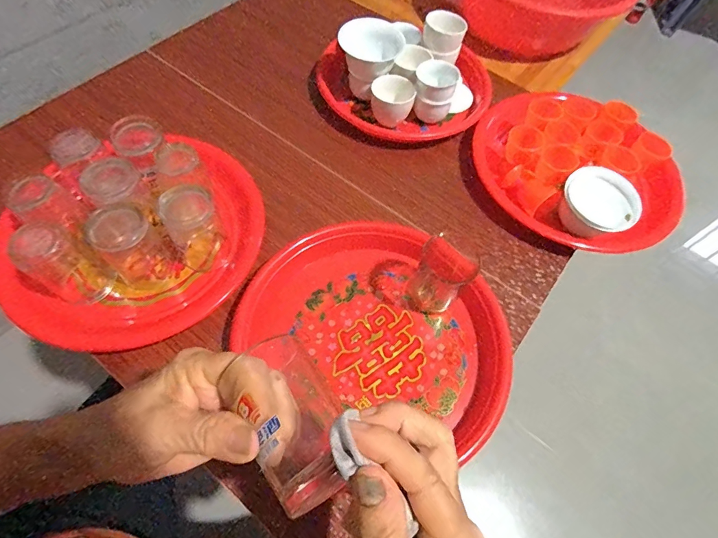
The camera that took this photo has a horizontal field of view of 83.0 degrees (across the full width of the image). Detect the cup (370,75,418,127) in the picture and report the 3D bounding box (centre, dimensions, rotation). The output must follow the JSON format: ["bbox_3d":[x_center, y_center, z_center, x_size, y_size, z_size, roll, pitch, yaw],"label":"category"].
[{"bbox_3d":[0.044,-0.221,0.532,0.055,0.037,0.058,2,62,-3],"label":"cup"}]

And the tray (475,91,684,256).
[{"bbox_3d":[0.265,-0.123,0.501,0.234,0.061,0.219,7,62,0],"label":"tray"}]

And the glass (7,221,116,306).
[{"bbox_3d":[-0.274,-0.004,0.376,0.050,0.082,0.053,32,64,13],"label":"glass"}]

